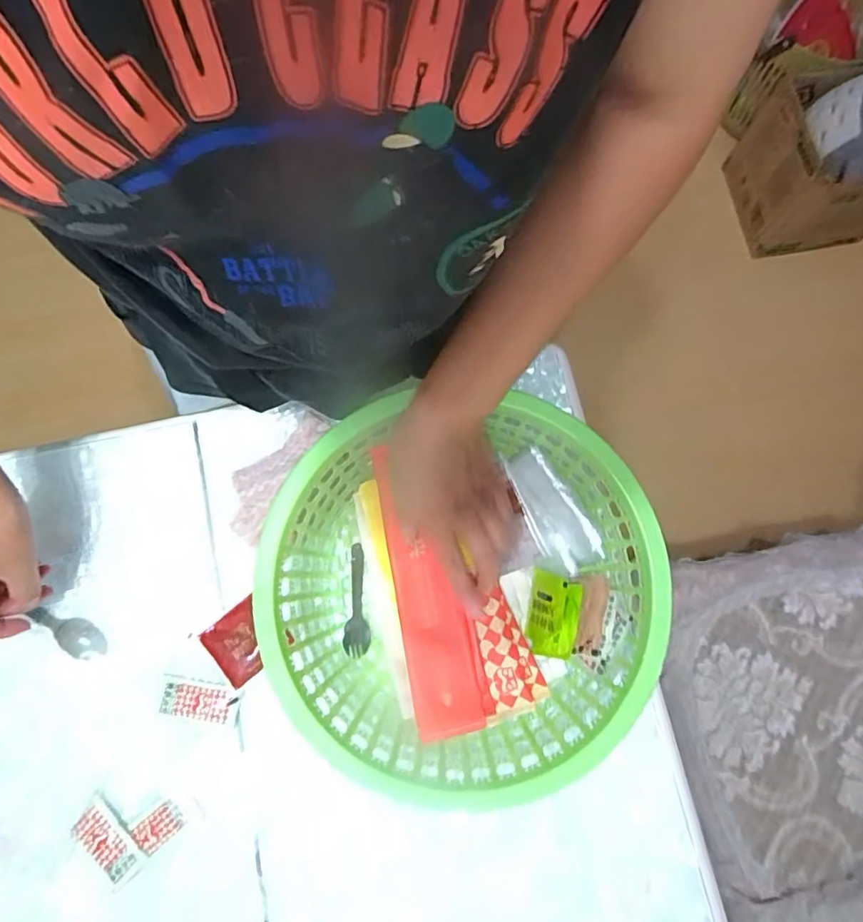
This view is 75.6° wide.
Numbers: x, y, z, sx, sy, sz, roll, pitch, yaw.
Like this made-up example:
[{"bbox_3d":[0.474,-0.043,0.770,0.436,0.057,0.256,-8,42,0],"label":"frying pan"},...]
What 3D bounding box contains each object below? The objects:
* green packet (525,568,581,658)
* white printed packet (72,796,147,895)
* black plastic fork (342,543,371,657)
[{"bbox_3d":[0.104,0.137,0.496,0.020,0.061,0.072,6,83,-33],"label":"green packet"},{"bbox_3d":[-0.283,0.332,0.484,0.033,0.007,0.071,-41,82,-8],"label":"white printed packet"},{"bbox_3d":[-0.071,0.131,0.527,0.022,0.014,0.100,-1,79,-1],"label":"black plastic fork"}]

